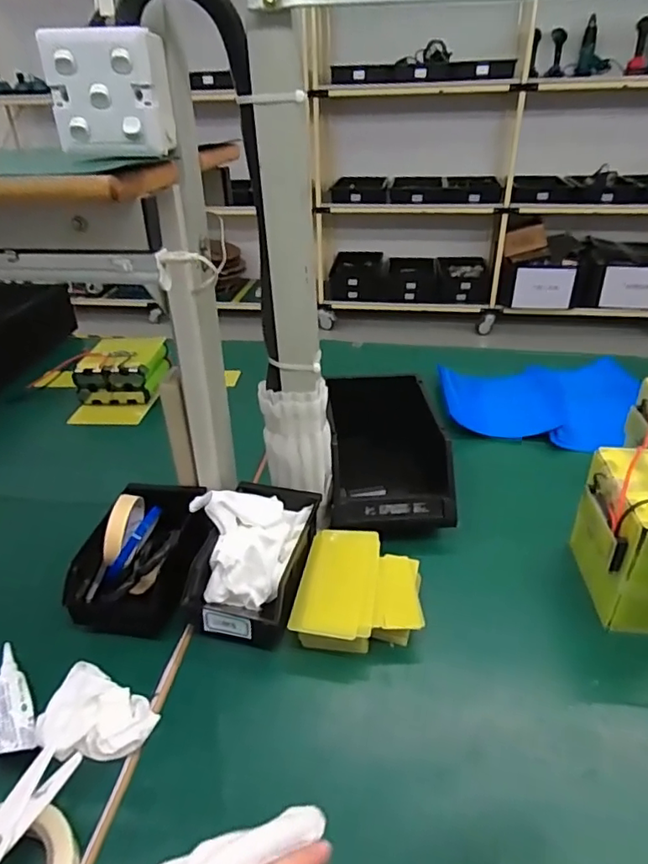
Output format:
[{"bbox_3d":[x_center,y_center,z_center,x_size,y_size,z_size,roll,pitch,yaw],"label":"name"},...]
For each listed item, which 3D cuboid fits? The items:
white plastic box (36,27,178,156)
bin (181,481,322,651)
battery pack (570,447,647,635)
[{"bbox_3d":[-0.170,-0.272,0.442,0.087,0.081,0.048,2,32,6],"label":"white plastic box"},{"bbox_3d":[-0.088,0.135,0.618,0.136,0.094,0.185,6,33,12],"label":"bin"},{"bbox_3d":[0.335,0.121,0.599,0.083,0.156,0.133,2,32,5],"label":"battery pack"}]

